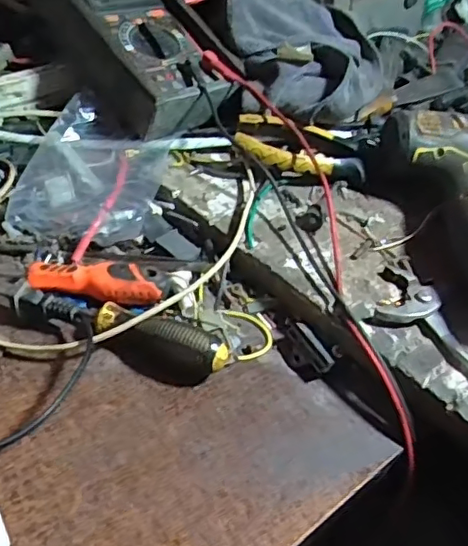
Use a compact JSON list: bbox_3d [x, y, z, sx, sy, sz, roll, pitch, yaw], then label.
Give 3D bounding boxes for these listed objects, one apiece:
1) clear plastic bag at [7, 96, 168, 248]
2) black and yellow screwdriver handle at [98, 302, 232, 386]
[{"bbox_3d":[-0.107,-0.082,0.477,0.104,0.031,0.149,10,46,4],"label":"clear plastic bag"},{"bbox_3d":[-0.048,0.047,0.371,0.084,0.029,0.029,20,47,13],"label":"black and yellow screwdriver handle"}]

